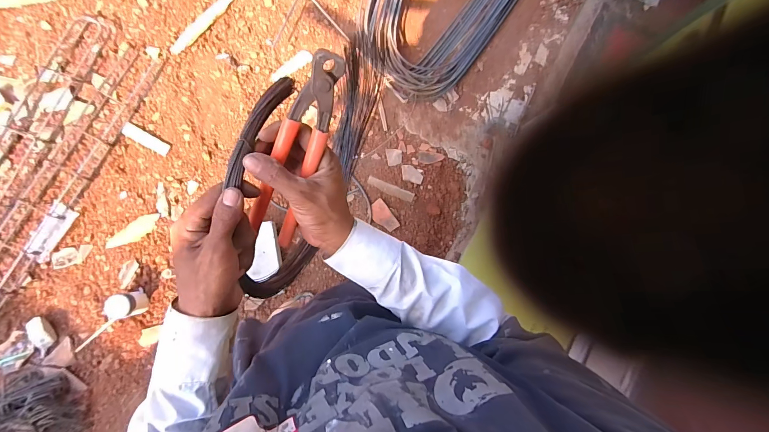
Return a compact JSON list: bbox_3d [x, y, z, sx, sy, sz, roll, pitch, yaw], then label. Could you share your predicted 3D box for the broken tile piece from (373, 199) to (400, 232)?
[{"bbox_3d":[-0.004,0.003,1.524,0.082,0.007,0.151,-38,86,11],"label":"broken tile piece"}]

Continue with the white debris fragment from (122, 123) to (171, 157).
[{"bbox_3d":[-1.018,-0.329,1.427,0.206,0.010,0.055,29,83,-2],"label":"white debris fragment"}]

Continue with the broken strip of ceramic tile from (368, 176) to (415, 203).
[{"bbox_3d":[0.029,-0.122,1.525,0.222,0.008,0.043,21,84,-3],"label":"broken strip of ceramic tile"}]

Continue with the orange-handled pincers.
[{"bbox_3d":[-0.090,-0.057,0.333,0.045,0.020,0.209,27,118,-2],"label":"orange-handled pincers"}]

